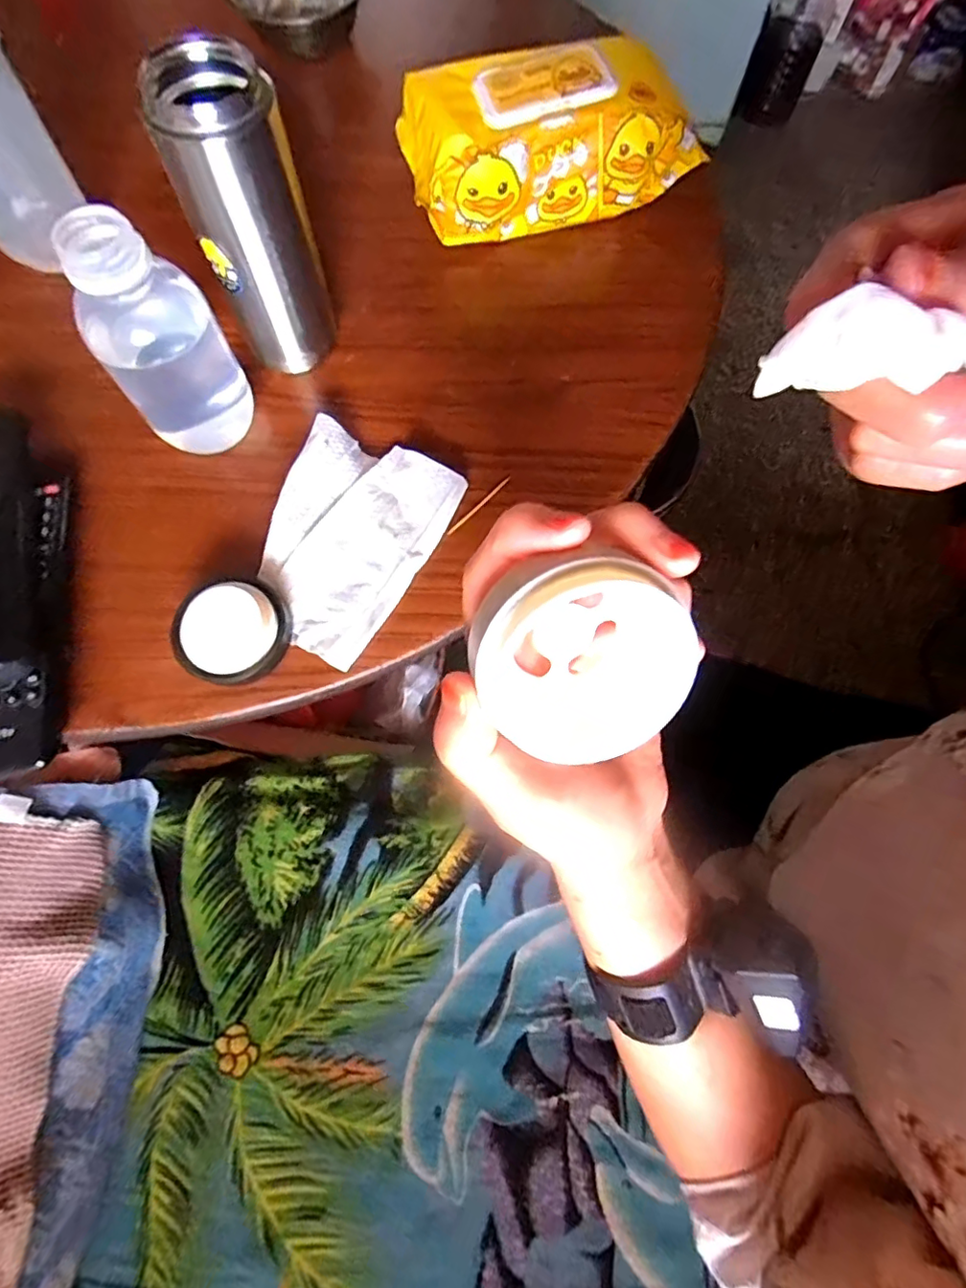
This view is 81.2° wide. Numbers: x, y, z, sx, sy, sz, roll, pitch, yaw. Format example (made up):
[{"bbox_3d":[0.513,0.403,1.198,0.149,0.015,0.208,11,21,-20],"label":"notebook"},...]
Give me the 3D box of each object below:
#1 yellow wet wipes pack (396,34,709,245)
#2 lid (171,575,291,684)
[{"bbox_3d":[0.047,-0.392,0.439,0.205,0.084,0.107,-15,72,-6],"label":"yellow wet wipes pack"},{"bbox_3d":[-0.148,-0.010,0.329,0.061,0.023,0.062,11,72,2],"label":"lid"}]

